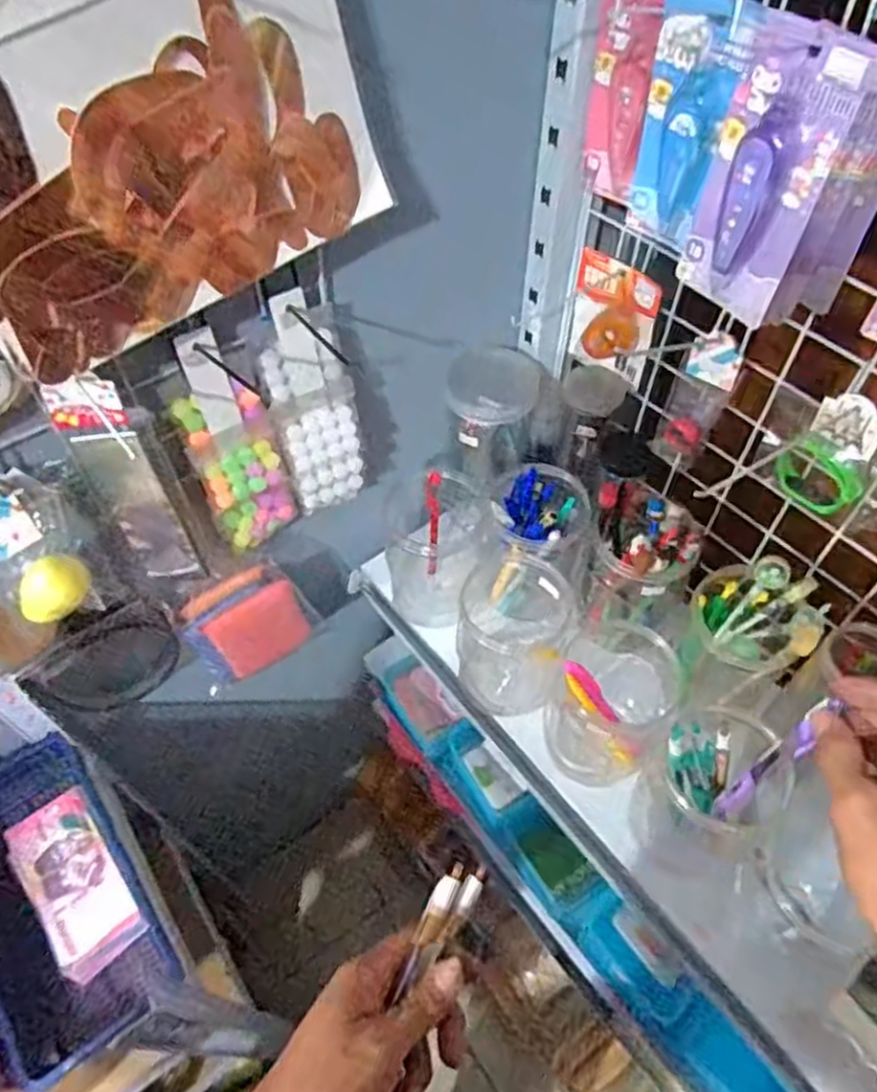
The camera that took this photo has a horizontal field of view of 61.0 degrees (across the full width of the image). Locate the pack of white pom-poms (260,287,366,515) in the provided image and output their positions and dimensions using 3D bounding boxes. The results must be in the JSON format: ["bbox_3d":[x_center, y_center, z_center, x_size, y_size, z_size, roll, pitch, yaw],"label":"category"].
[{"bbox_3d":[-0.103,-0.111,0.622,0.068,0.210,0.019,-21,45,-14],"label":"pack of white pom-poms"}]

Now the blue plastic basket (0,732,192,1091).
[{"bbox_3d":[-0.330,0.302,0.636,0.131,0.068,0.246,-30,60,-19],"label":"blue plastic basket"}]

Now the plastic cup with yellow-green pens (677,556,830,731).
[{"bbox_3d":[0.268,0.079,0.661,0.093,0.130,0.096,10,55,7],"label":"plastic cup with yellow-green pens"}]

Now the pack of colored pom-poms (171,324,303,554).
[{"bbox_3d":[-0.163,-0.078,0.592,0.038,0.199,0.072,37,63,24],"label":"pack of colored pom-poms"}]

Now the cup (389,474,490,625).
[{"bbox_3d":[-0.005,0.006,0.750,0.095,0.132,0.093,0,55,0],"label":"cup"}]

